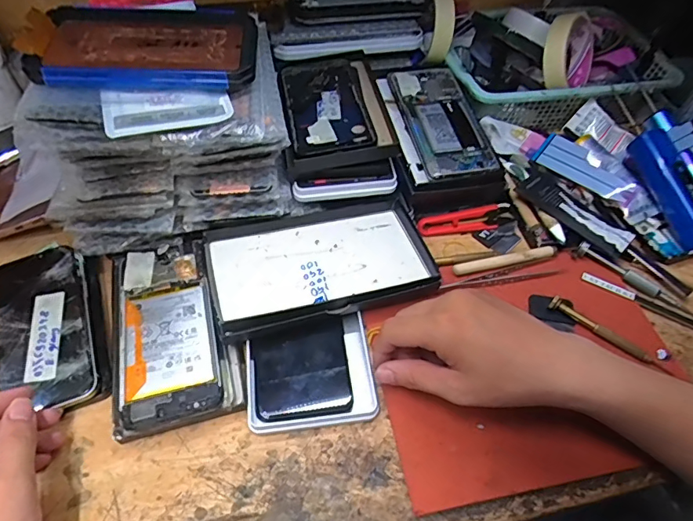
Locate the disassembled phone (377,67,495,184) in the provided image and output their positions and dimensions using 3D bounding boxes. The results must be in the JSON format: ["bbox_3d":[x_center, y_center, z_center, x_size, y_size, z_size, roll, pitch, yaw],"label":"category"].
[{"bbox_3d":[0.095,-0.151,0.519,0.088,0.014,0.161,-15,63,1],"label":"disassembled phone"}]

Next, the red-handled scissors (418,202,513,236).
[{"bbox_3d":[0.125,-0.042,0.499,0.098,0.023,0.021,-4,53,-6],"label":"red-handled scissors"}]

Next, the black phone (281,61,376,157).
[{"bbox_3d":[-0.022,-0.158,0.487,0.079,0.012,0.162,-10,54,-3],"label":"black phone"}]

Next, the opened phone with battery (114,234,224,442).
[{"bbox_3d":[-0.154,0.050,0.396,0.085,0.016,0.171,-15,62,-10],"label":"opened phone with battery"}]

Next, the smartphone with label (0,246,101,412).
[{"bbox_3d":[-0.247,0.054,0.390,0.072,0.011,0.139,-21,63,-13],"label":"smartphone with label"}]

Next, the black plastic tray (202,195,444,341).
[{"bbox_3d":[-0.022,-0.002,0.440,0.200,0.023,0.118,-13,56,-12],"label":"black plastic tray"}]

